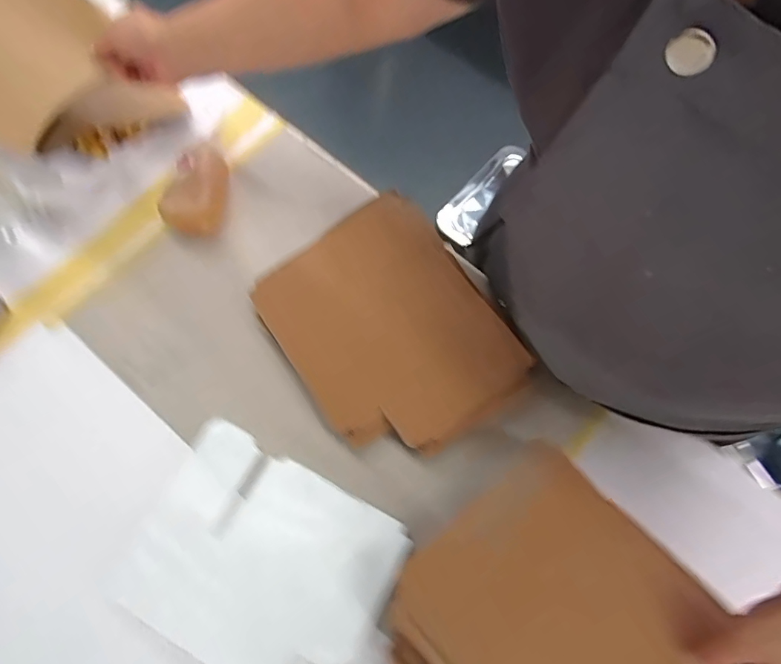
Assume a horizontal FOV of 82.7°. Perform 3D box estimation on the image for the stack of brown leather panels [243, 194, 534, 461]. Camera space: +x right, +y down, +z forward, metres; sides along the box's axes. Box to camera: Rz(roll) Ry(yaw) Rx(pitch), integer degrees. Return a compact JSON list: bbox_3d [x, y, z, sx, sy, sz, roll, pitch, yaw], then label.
[{"bbox_3d":[0.001,-0.003,0.496,0.219,0.044,0.265,-34,74,-13],"label":"stack of brown leather panels"}]

